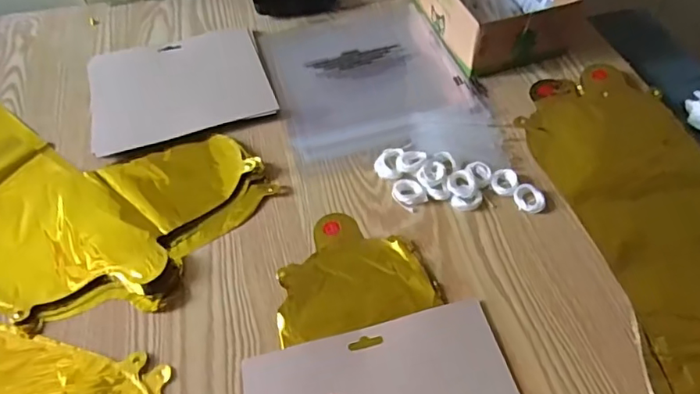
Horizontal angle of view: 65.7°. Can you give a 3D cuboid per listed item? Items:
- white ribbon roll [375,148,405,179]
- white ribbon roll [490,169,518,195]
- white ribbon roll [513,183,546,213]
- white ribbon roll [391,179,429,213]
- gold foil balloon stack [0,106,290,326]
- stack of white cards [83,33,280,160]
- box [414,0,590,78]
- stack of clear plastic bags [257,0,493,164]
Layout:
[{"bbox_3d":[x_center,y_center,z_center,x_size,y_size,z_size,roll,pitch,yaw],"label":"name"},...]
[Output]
[{"bbox_3d":[0.038,-0.033,0.526,0.027,0.011,0.036,3,51,6],"label":"white ribbon roll"},{"bbox_3d":[0.143,-0.015,0.503,0.024,0.007,0.027,16,54,16],"label":"white ribbon roll"},{"bbox_3d":[0.162,0.002,0.491,0.028,0.010,0.024,18,54,17],"label":"white ribbon roll"},{"bbox_3d":[0.054,-0.003,0.502,0.026,0.007,0.034,-28,54,-18],"label":"white ribbon roll"},{"bbox_3d":[-0.310,-0.026,0.541,0.420,0.016,0.227,23,56,21],"label":"gold foil balloon stack"},{"bbox_3d":[-0.190,-0.126,0.609,0.191,0.009,0.153,-17,52,-10],"label":"stack of white cards"},{"bbox_3d":[0.175,-0.246,0.661,0.150,0.066,0.207,-14,51,-7],"label":"box"},{"bbox_3d":[0.016,-0.148,0.628,0.208,0.010,0.242,-15,52,-8],"label":"stack of clear plastic bags"}]

